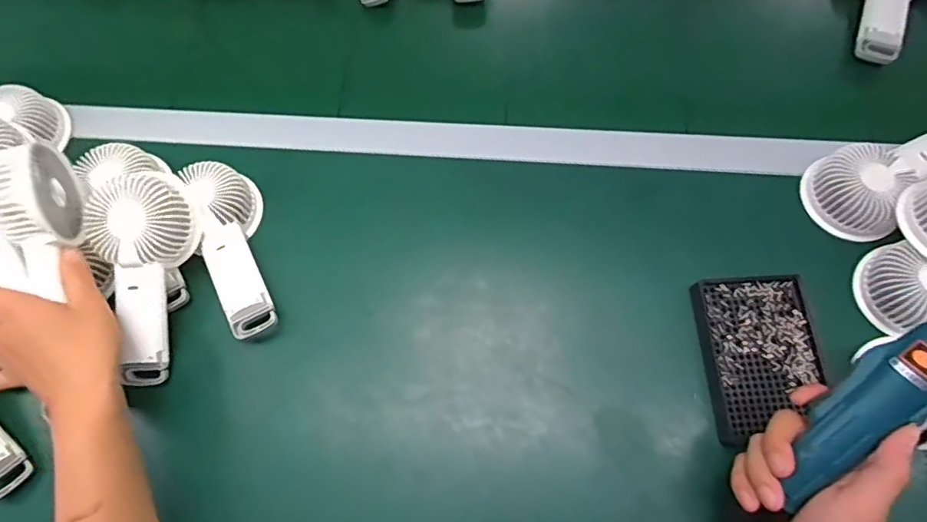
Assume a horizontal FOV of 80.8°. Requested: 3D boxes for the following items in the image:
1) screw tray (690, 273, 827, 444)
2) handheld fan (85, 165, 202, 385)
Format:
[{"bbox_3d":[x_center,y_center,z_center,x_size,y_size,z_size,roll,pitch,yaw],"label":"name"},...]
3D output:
[{"bbox_3d":[0.254,0.081,0.469,0.093,0.022,0.134,-3,69,1],"label":"screw tray"},{"bbox_3d":[-0.281,0.015,0.478,0.078,0.038,0.179,-1,89,2],"label":"handheld fan"}]

